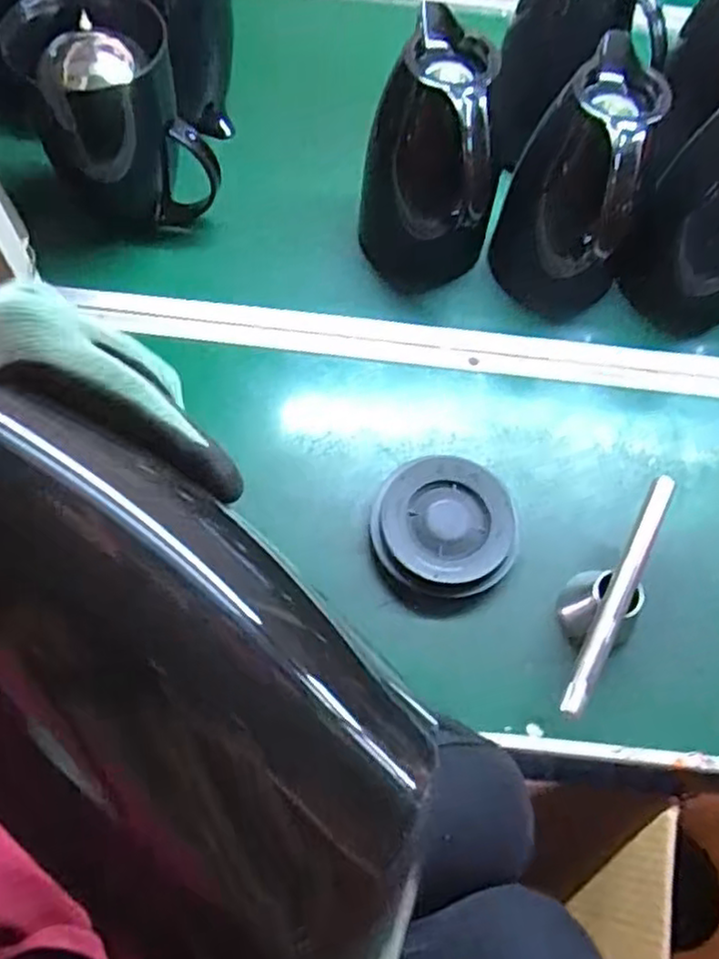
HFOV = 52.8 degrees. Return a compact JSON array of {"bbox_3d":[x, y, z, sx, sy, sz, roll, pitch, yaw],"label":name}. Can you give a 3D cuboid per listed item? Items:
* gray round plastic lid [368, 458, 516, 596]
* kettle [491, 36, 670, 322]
[{"bbox_3d":[0.069,0.038,0.601,0.115,0.031,0.117,1,65,-3],"label":"gray round plastic lid"},{"bbox_3d":[0.193,-0.249,0.644,0.118,0.195,0.137,25,66,8],"label":"kettle"}]

